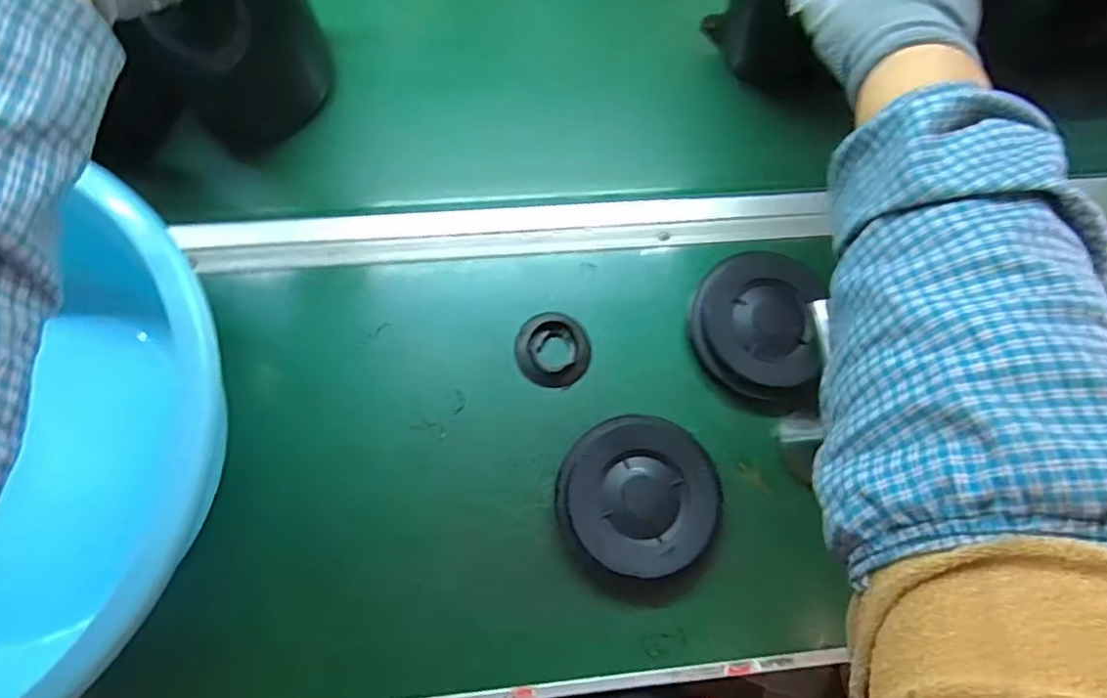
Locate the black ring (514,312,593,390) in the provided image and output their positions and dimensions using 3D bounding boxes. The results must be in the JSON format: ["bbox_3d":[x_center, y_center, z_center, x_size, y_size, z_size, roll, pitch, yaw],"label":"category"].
[{"bbox_3d":[0.000,-0.001,0.472,0.059,0.016,0.059,2,72,-2],"label":"black ring"}]

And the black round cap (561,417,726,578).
[{"bbox_3d":[0.063,0.107,0.440,0.114,0.021,0.109,14,72,2],"label":"black round cap"}]

